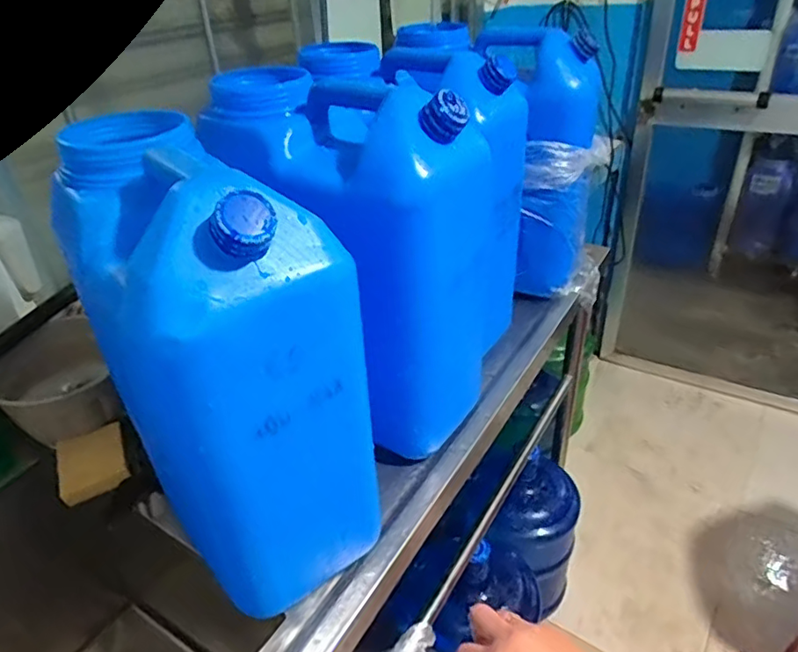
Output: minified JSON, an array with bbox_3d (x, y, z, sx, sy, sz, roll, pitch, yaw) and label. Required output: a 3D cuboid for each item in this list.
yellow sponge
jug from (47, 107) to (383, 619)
[{"bbox_3d":[-0.383,0.169,0.708,0.078,0.027,0.091,-20,36,-23],"label":"yellow sponge"},{"bbox_3d":[-0.164,0.036,0.519,0.141,0.370,0.257,-30,41,-34],"label":"jug"}]

